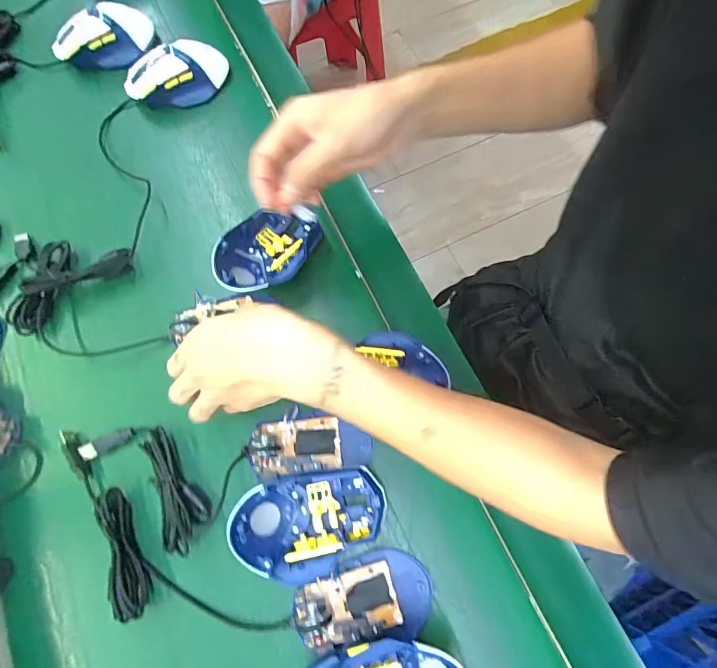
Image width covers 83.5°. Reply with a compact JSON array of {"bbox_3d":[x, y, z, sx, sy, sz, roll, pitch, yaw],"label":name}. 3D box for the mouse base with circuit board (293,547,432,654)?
[{"bbox_3d":[0.003,0.207,0.313,0.107,0.028,0.061,-8,76,-2],"label":"mouse base with circuit board"}]

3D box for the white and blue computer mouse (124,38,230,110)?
[{"bbox_3d":[-0.214,-0.303,0.476,0.121,0.045,0.057,-17,76,-4],"label":"white and blue computer mouse"}]

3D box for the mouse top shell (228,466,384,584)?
[{"bbox_3d":[-0.039,0.153,0.326,0.121,0.038,0.074,-10,76,-2],"label":"mouse top shell"}]

